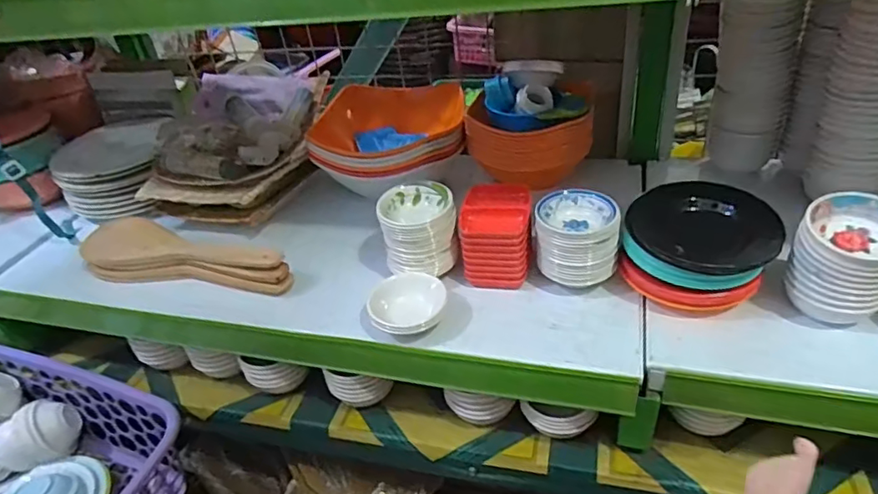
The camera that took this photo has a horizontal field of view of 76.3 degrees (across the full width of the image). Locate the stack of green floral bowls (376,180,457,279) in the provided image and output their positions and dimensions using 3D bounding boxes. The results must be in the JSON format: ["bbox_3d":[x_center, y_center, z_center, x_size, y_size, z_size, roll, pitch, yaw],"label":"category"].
[{"bbox_3d":[-0.025,-0.025,0.671,0.086,0.090,0.078,-11,36,-5],"label":"stack of green floral bowls"}]

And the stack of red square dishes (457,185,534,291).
[{"bbox_3d":[0.069,-0.015,0.660,0.078,0.084,0.092,-1,37,10],"label":"stack of red square dishes"}]

